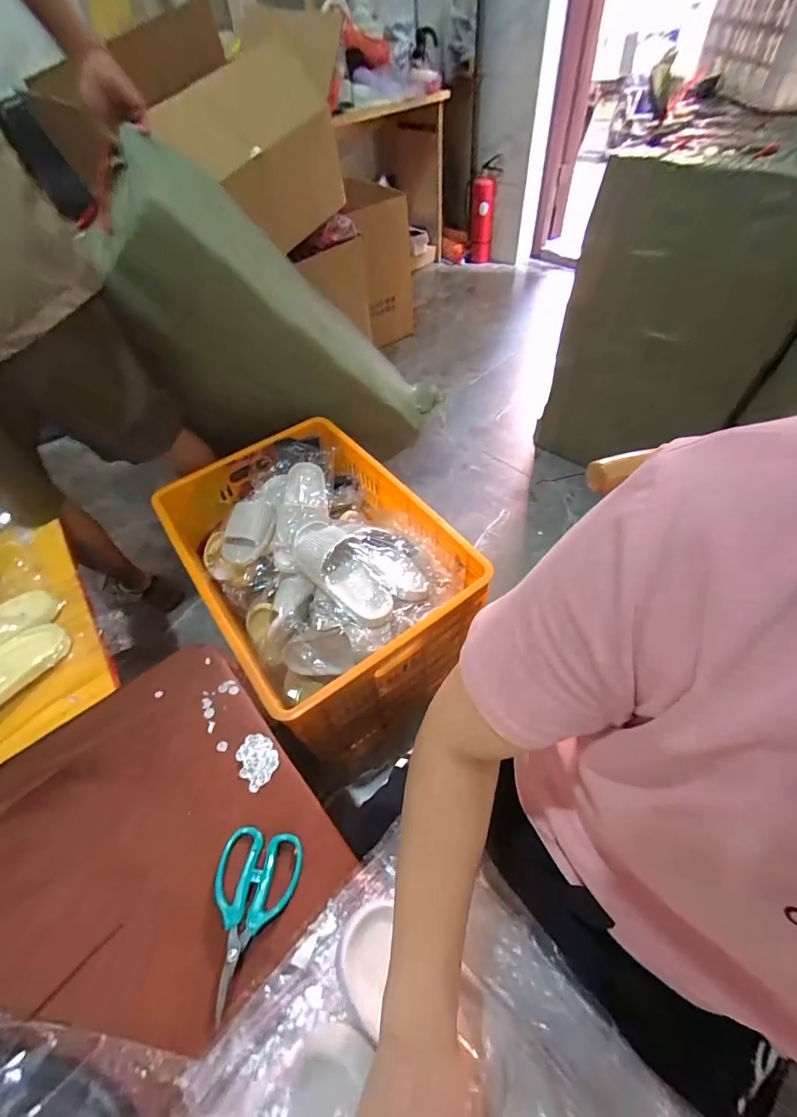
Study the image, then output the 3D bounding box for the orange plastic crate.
[{"bbox_3d":[-0.172,0.067,1.033,0.452,0.424,0.657,-31,56,-19],"label":"orange plastic crate"}]

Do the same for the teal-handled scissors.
[{"bbox_3d":[-0.152,0.353,0.432,0.083,0.007,0.139,5,53,8],"label":"teal-handled scissors"}]

